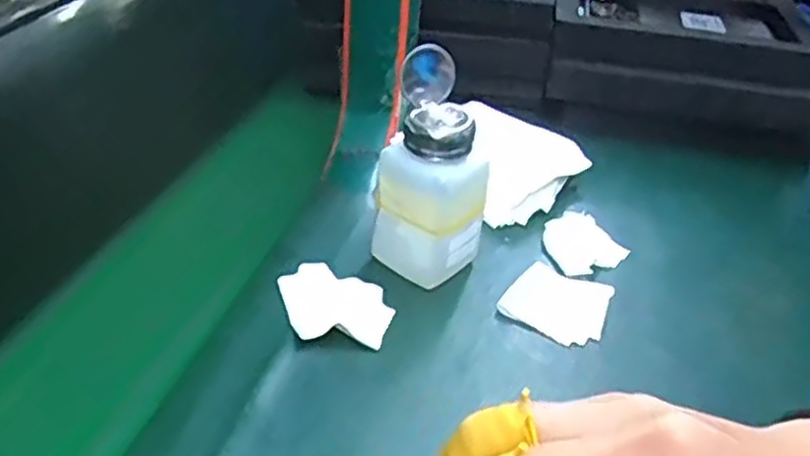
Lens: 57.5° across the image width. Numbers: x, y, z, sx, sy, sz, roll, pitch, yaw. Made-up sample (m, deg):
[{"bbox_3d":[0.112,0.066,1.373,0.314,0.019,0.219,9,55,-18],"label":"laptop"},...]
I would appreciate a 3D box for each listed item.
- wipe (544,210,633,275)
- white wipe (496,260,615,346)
[{"bbox_3d":[0.123,0.006,0.497,0.052,0.016,0.043,-7,38,-14],"label":"wipe"},{"bbox_3d":[0.093,0.044,0.445,0.058,0.012,0.051,23,41,24],"label":"white wipe"}]

